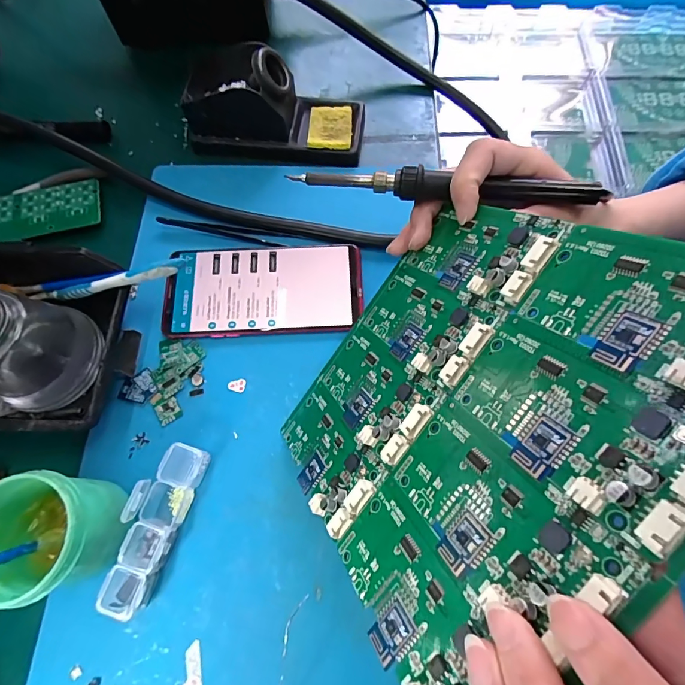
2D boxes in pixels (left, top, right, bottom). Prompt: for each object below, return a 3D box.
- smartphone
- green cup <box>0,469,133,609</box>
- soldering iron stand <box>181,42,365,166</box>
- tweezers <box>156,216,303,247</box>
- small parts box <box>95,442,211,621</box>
[{"bbox_3d":[-0.061,-0.043,0.322,0.150,0.008,0.078,-2,69,-1],"label":"smartphone"},{"bbox_3d":[-0.164,0.111,0.234,0.067,0.068,0.064,-17,70,-6],"label":"green cup"},{"bbox_3d":[-0.063,-0.213,0.356,0.163,0.070,0.077,8,69,3],"label":"soldering iron stand"},{"bbox_3d":[-0.096,-0.093,0.340,0.117,0.007,0.013,10,69,4],"label":"tweezers"},{"bbox_3d":[-0.119,0.111,0.249,0.028,0.039,0.098,17,70,7],"label":"small parts box"}]

